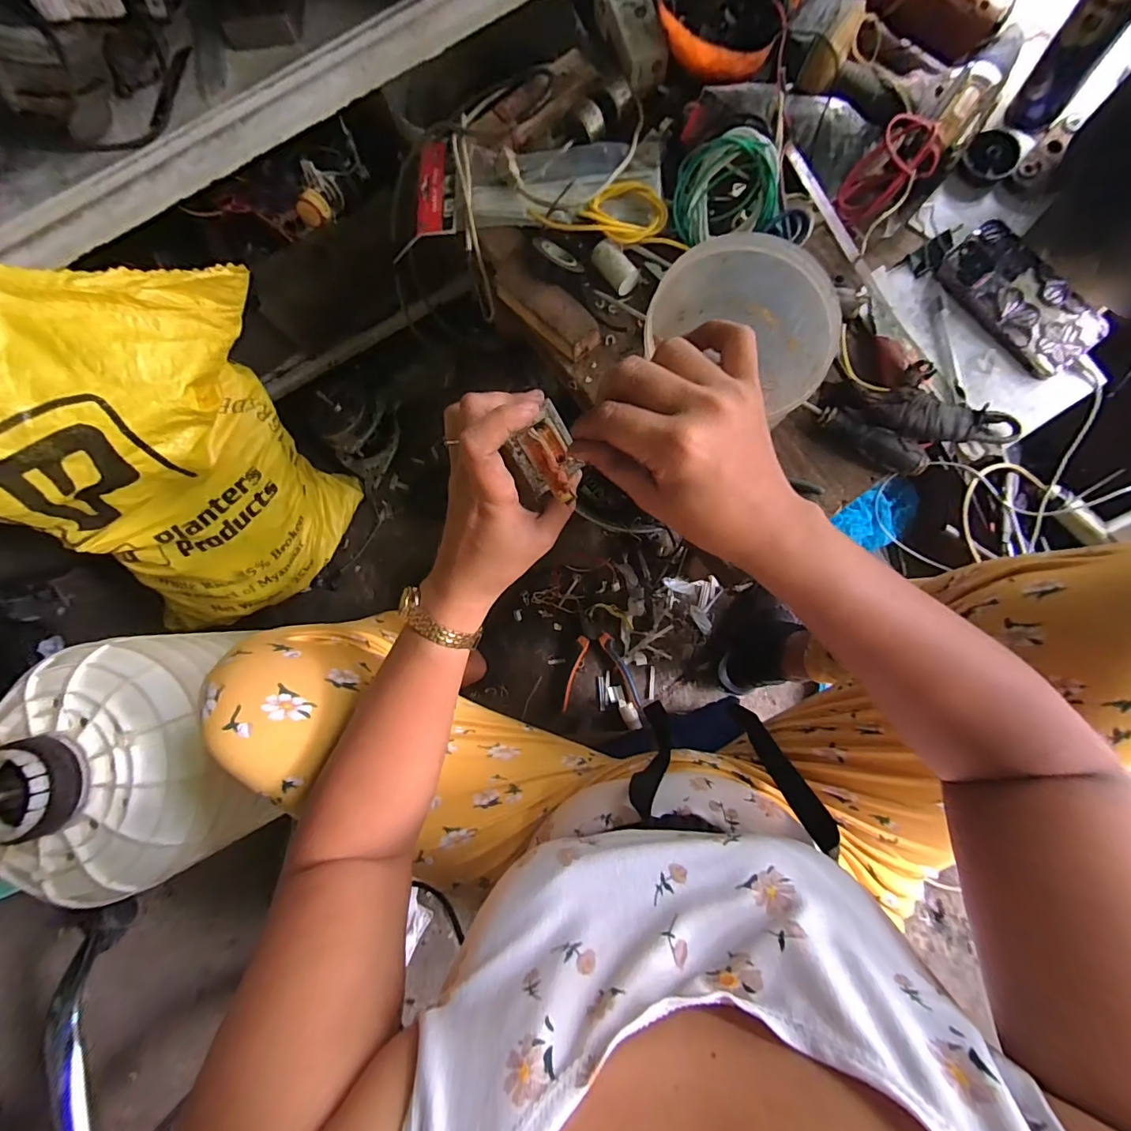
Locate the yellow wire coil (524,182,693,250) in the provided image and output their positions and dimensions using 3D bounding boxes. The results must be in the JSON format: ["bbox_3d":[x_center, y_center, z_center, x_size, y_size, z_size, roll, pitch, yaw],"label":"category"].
[{"bbox_3d":[0.047,-0.373,0.508,0.160,0.025,0.064,1,83,4],"label":"yellow wire coil"}]

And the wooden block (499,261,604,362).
[{"bbox_3d":[-0.020,-0.284,0.527,0.044,0.030,0.132,-43,82,-2],"label":"wooden block"}]

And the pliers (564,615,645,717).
[{"bbox_3d":[0.058,0.163,0.796,0.127,0.018,0.155,-3,83,4],"label":"pliers"}]

